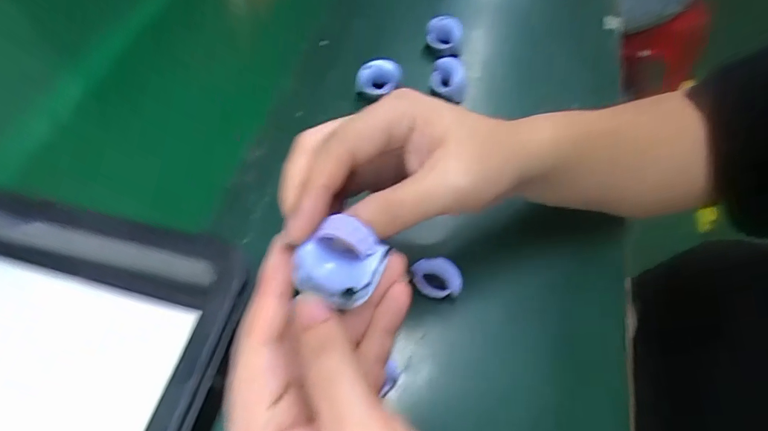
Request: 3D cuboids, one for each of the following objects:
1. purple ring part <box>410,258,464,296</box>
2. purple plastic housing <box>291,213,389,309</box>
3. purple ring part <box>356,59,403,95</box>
[{"bbox_3d":[0.039,0.045,0.314,0.034,0.012,0.028,-1,90,1],"label":"purple ring part"},{"bbox_3d":[-0.020,0.021,0.201,0.036,0.021,0.035,28,62,13],"label":"purple plastic housing"},{"bbox_3d":[-0.005,-0.130,0.404,0.042,0.025,0.024,5,59,0],"label":"purple ring part"}]

